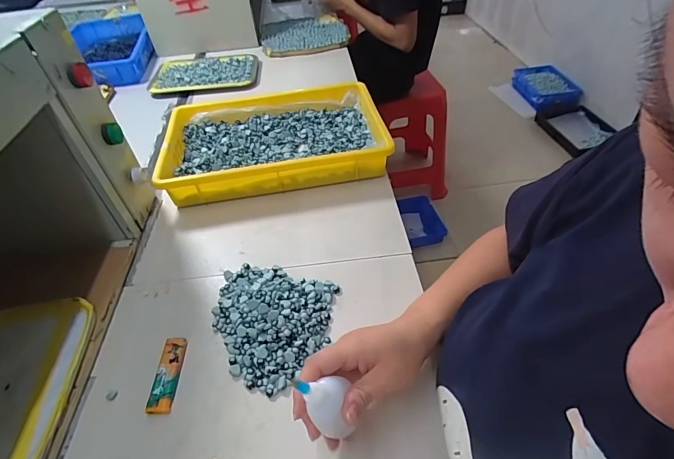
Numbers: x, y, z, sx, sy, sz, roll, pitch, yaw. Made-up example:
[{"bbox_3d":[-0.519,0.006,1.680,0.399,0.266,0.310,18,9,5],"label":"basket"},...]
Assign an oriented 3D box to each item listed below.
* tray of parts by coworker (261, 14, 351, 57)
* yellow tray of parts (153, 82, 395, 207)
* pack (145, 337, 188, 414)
[{"bbox_3d":[-0.099,-0.586,1.103,0.246,0.017,0.279,-11,46,-6],"label":"tray of parts by coworker"},{"bbox_3d":[-0.108,-0.160,0.650,0.361,0.057,0.241,-10,46,-3],"label":"yellow tray of parts"},{"bbox_3d":[-0.179,0.153,0.393,0.024,0.010,0.078,-6,46,1],"label":"pack"}]

